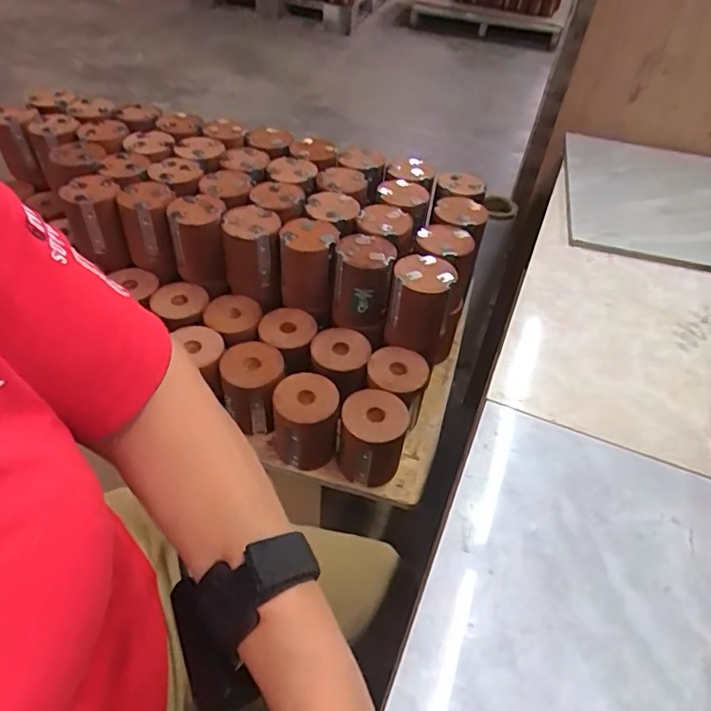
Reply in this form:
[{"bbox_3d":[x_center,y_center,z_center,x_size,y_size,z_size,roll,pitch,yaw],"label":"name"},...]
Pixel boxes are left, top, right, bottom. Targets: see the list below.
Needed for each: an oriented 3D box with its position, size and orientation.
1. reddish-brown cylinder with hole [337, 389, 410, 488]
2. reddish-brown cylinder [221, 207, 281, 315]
[{"bbox_3d":[0.019,0.109,0.692,0.080,0.112,0.078,14,46,7],"label":"reddish-brown cylinder with hole"},{"bbox_3d":[-0.141,-0.136,0.771,0.078,0.104,0.094,-18,51,-22],"label":"reddish-brown cylinder"}]

